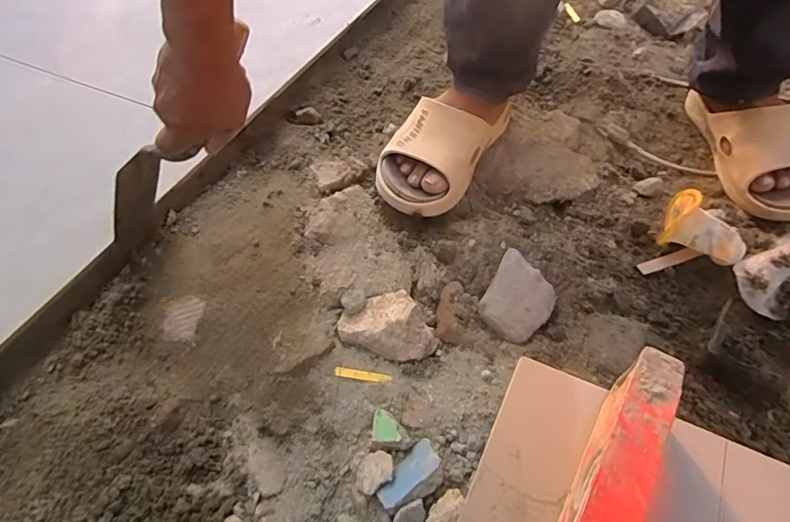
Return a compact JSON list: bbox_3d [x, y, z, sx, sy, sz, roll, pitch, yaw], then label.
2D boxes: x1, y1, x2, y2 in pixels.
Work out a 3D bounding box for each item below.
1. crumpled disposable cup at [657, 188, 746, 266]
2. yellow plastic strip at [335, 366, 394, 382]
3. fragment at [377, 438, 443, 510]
[{"bbox_3d":[0.350,-0.036,0.563,0.085,0.058,0.071,23,57,17],"label":"crumpled disposable cup"},{"bbox_3d":[-0.031,0.110,0.486,0.056,0.007,0.010,9,54,8],"label":"yellow plastic strip"},{"bbox_3d":[0.013,0.175,0.411,0.063,0.005,0.035,-40,26,-28],"label":"fragment"}]

